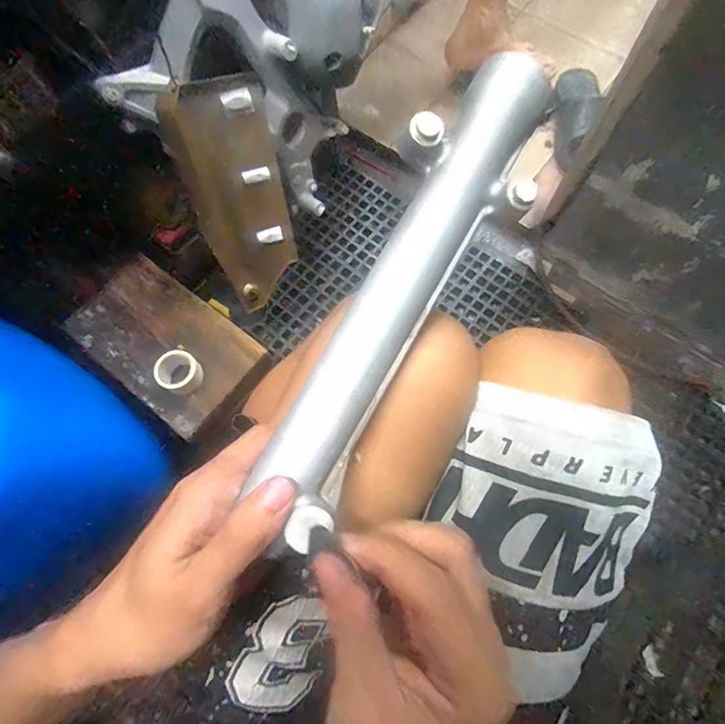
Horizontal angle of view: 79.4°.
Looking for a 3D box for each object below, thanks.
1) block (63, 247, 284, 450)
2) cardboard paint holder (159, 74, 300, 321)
[{"bbox_3d":[-0.274,-0.019,0.636,0.259,0.073,0.163,34,75,13],"label":"block"},{"bbox_3d":[-0.180,-0.225,0.639,0.131,0.316,0.074,-5,44,0],"label":"cardboard paint holder"}]

